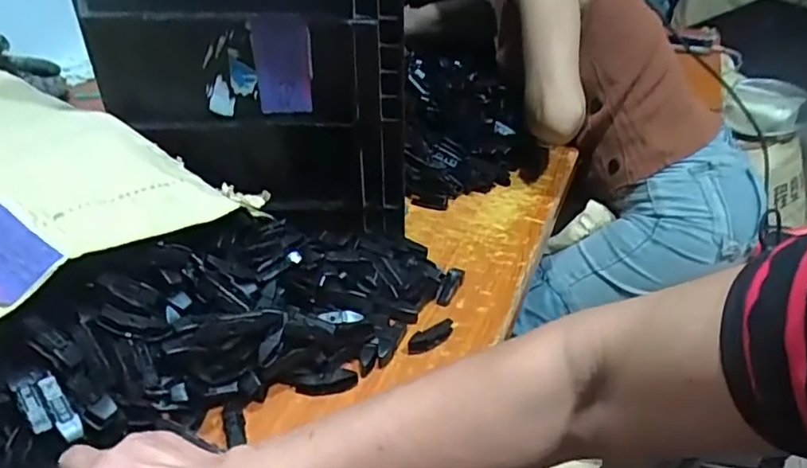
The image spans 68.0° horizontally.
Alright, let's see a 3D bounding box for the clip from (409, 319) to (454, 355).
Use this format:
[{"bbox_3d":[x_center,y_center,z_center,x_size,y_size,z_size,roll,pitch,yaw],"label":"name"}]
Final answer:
[{"bbox_3d":[0.027,0.096,0.560,0.053,0.013,0.018,-20,38,-26],"label":"clip"}]

